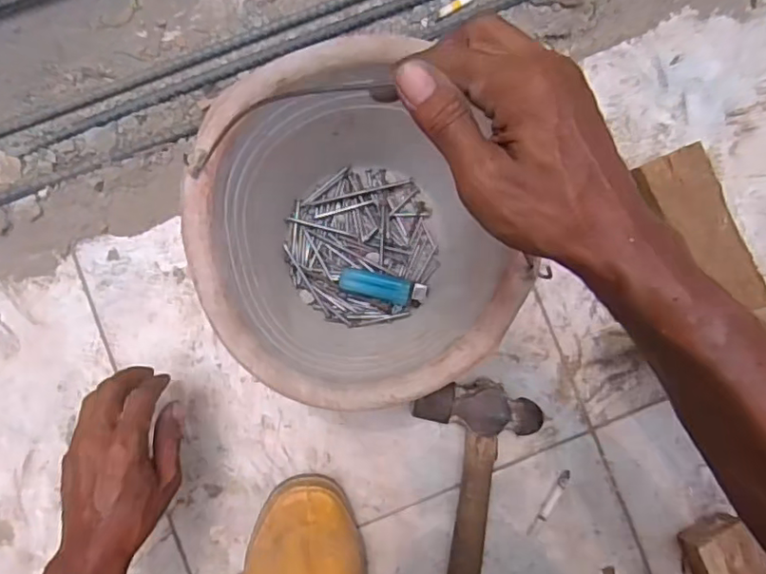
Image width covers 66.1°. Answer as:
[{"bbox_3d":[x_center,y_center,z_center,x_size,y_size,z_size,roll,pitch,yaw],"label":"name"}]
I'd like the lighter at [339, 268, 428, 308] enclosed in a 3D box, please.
[{"bbox_3d":[0.000,0.001,0.546,0.079,0.015,0.024,13,86,-2],"label":"lighter"}]

